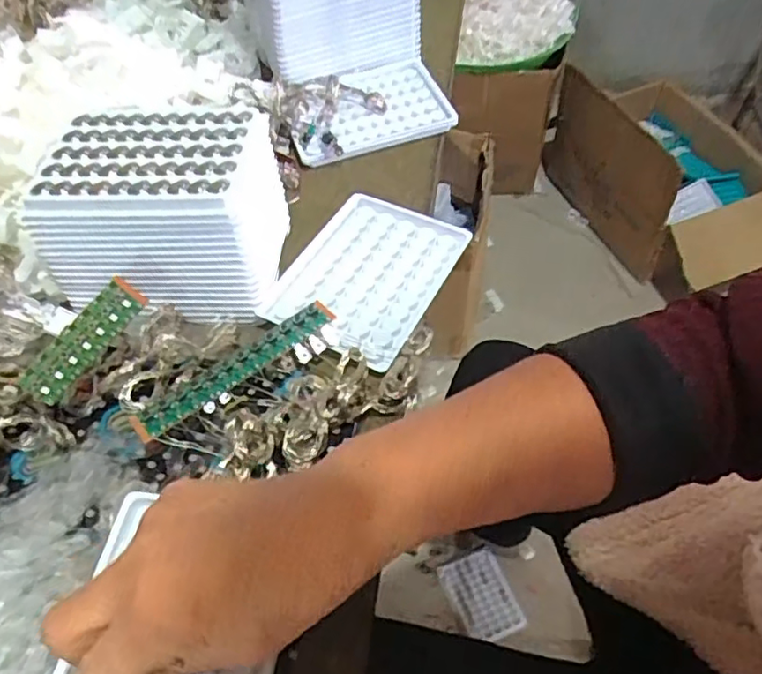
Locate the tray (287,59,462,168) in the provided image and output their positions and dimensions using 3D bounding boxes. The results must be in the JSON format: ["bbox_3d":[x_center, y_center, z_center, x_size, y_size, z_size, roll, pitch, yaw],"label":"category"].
[{"bbox_3d":[-0.013,-0.190,0.519,0.130,0.012,0.101,-18,55,-9],"label":"tray"}]

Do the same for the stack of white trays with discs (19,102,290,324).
[{"bbox_3d":[-0.135,-0.079,0.393,0.133,0.080,0.101,0,54,3],"label":"stack of white trays with discs"}]

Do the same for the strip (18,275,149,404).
[{"bbox_3d":[-0.156,0.002,0.329,0.073,0.021,0.004,-52,30,-11],"label":"strip"}]

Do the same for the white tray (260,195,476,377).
[{"bbox_3d":[-0.010,-0.045,0.415,0.097,0.013,0.126,22,58,18],"label":"white tray"}]

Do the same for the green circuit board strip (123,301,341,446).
[{"bbox_3d":[-0.081,0.019,0.358,0.125,0.011,0.019,-35,59,-20],"label":"green circuit board strip"}]

